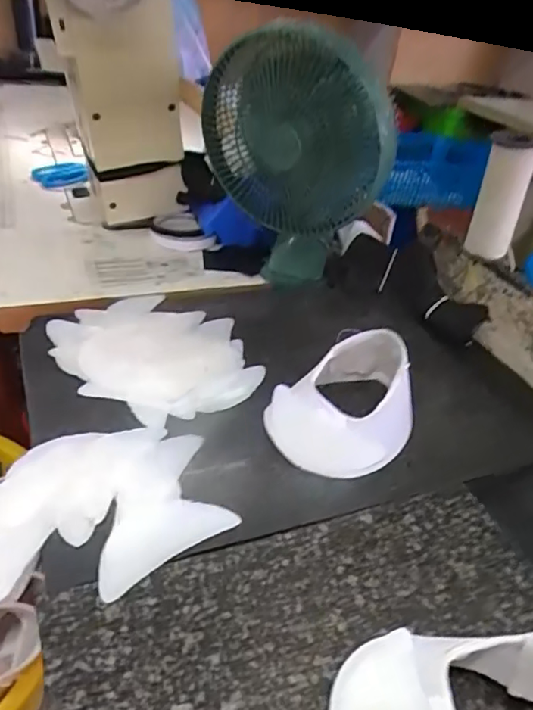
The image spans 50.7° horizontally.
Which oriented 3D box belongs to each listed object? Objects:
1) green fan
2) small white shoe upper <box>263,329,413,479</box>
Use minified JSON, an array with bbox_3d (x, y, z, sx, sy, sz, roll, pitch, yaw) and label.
[{"bbox_3d":[0.033,-0.215,0.677,0.213,0.315,0.160,13,36,9],"label":"green fan"},{"bbox_3d":[0.075,0.036,0.529,0.124,0.061,0.158,15,36,12],"label":"small white shoe upper"}]

